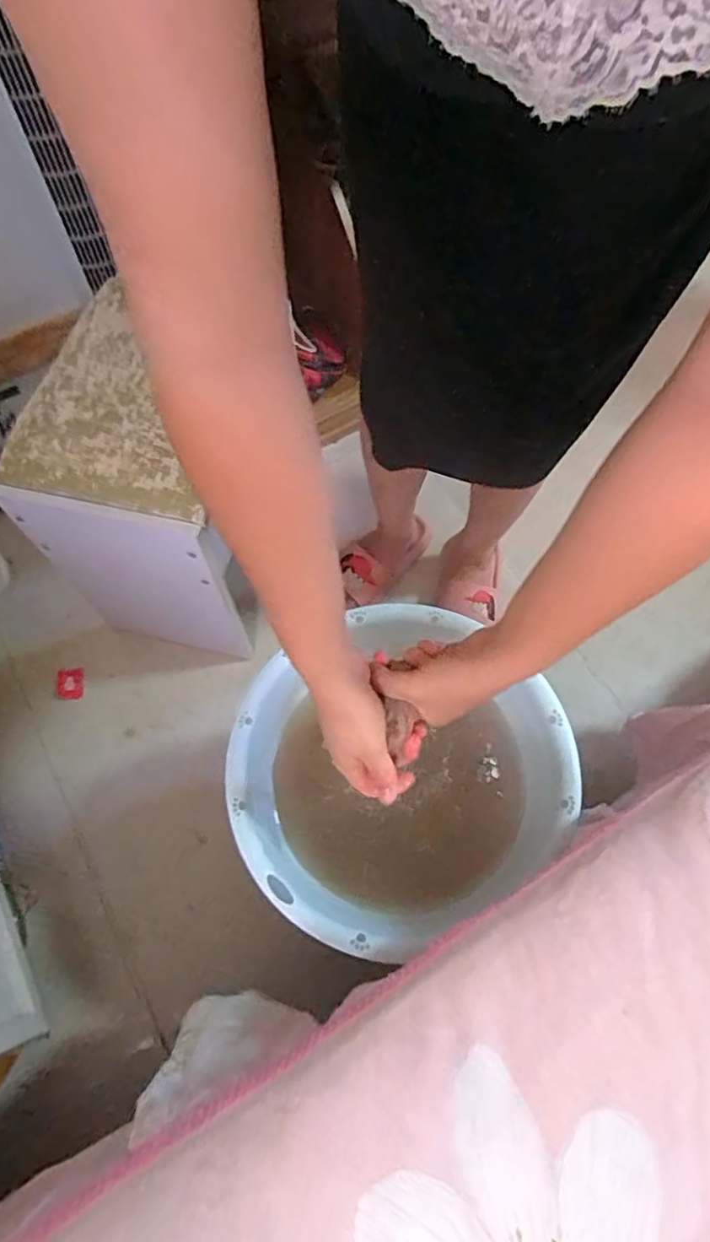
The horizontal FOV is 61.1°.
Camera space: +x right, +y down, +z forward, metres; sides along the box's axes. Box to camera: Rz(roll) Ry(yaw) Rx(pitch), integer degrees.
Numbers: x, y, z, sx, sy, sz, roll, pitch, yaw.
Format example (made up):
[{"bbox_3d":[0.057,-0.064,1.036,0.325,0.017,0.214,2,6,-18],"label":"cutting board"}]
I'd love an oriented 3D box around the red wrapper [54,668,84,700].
[{"bbox_3d":[-0.469,0.102,0.988,0.043,0.020,0.050,-3,66,-2],"label":"red wrapper"}]

